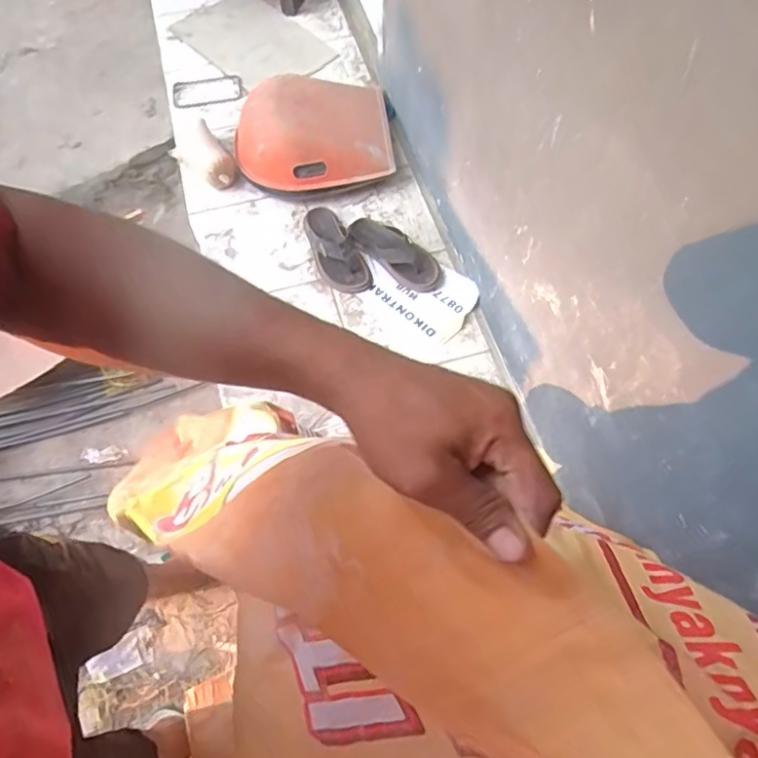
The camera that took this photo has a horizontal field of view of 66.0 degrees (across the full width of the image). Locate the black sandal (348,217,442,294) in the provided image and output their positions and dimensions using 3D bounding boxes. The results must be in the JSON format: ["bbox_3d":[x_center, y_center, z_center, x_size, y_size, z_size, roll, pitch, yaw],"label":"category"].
[{"bbox_3d":[0.030,-0.308,1.423,0.282,0.055,0.110,35,68,17],"label":"black sandal"}]

